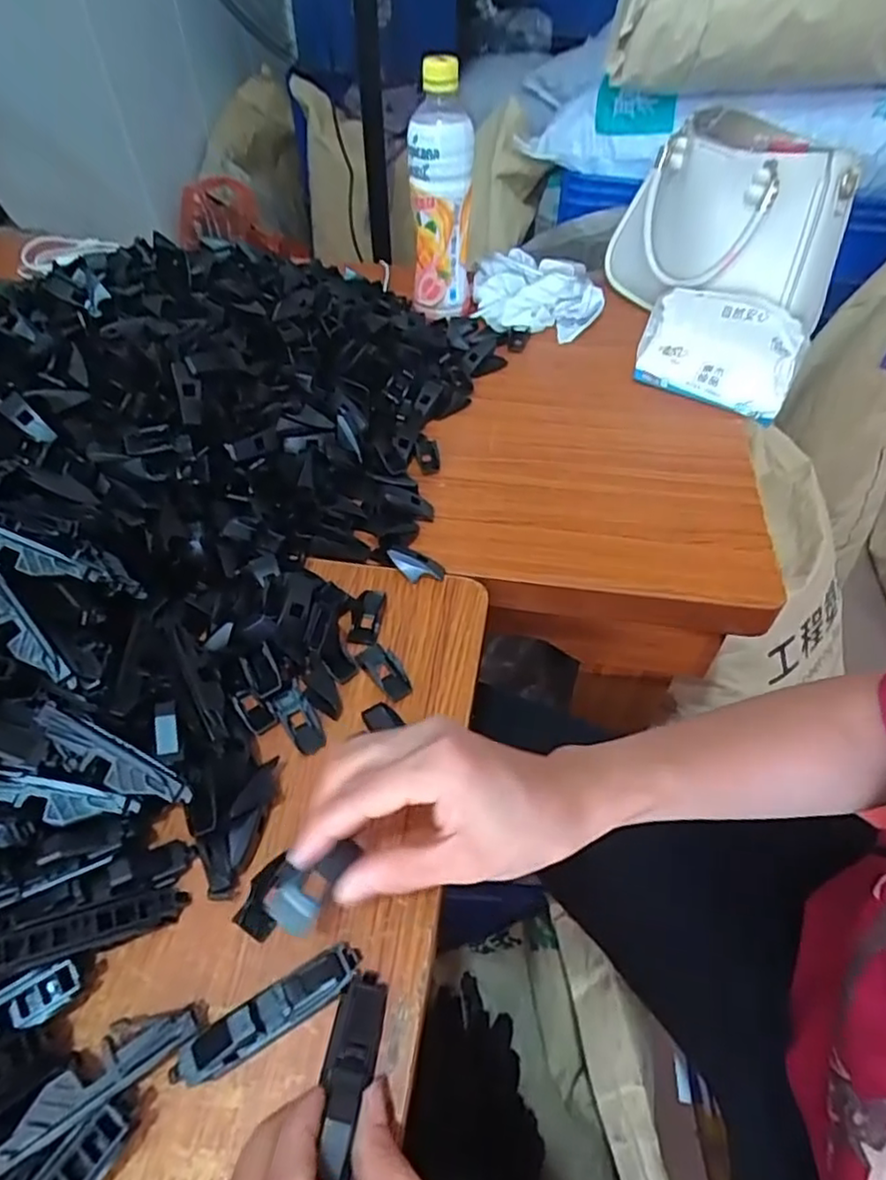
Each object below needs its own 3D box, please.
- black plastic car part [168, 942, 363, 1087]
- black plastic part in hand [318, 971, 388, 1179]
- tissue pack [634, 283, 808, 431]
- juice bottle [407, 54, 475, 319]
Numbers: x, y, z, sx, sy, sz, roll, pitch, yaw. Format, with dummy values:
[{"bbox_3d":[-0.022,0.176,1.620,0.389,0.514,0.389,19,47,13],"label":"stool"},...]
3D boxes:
[{"bbox_3d":[-0.074,0.180,0.275,0.082,0.018,0.018,-24,54,-21],"label":"black plastic car part"},{"bbox_3d":[-0.038,0.191,0.257,0.022,0.018,0.076,4,23,2],"label":"black plastic part in hand"},{"bbox_3d":[0.255,-0.224,0.591,0.138,0.072,0.076,26,53,20],"label":"tissue pack"},{"bbox_3d":[-0.002,-0.385,0.642,0.060,0.221,0.057,-3,49,-3],"label":"juice bottle"}]

